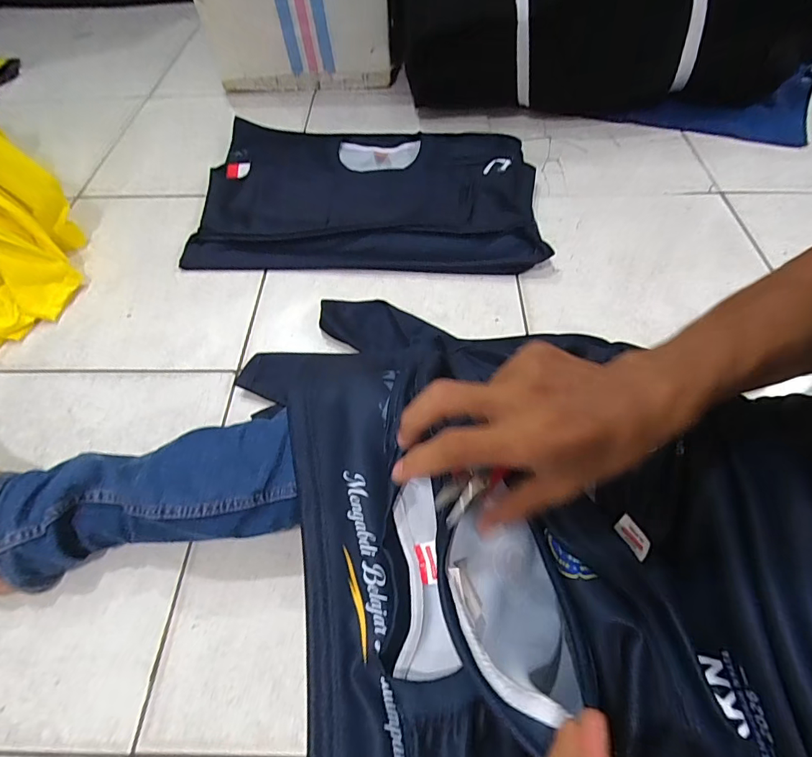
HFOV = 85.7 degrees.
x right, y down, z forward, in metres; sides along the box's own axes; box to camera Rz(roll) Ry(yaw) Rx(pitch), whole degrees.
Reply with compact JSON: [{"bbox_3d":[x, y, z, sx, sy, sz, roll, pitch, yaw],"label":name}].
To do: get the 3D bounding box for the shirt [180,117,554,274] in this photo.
[{"bbox_3d":[-0.065,-0.348,0.809,0.601,0.036,0.431,1,56,1],"label":"shirt"}]

